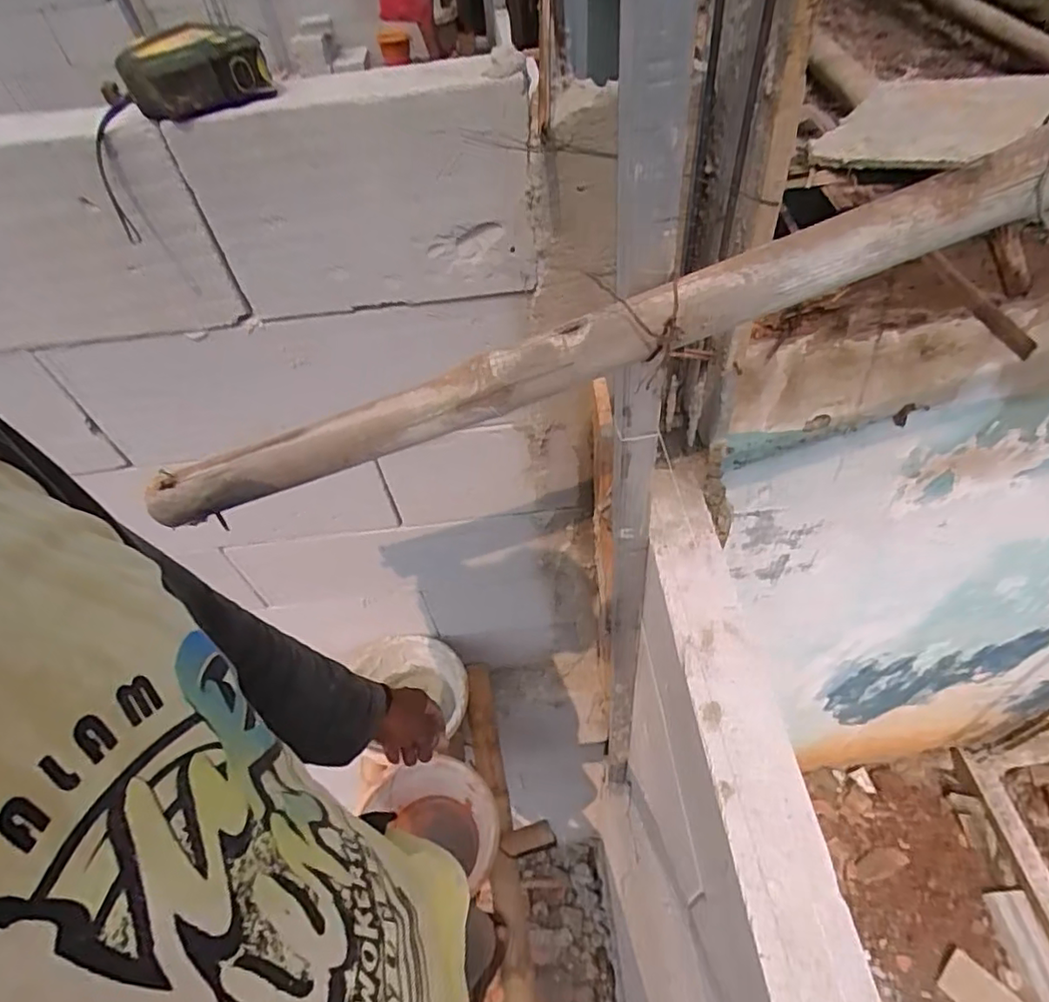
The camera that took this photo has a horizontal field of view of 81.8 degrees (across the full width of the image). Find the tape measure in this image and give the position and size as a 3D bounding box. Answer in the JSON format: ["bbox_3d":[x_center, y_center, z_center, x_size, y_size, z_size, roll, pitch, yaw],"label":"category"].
[{"bbox_3d":[-0.278,-0.364,0.512,0.112,0.048,0.066,-22,52,-13],"label":"tape measure"}]

